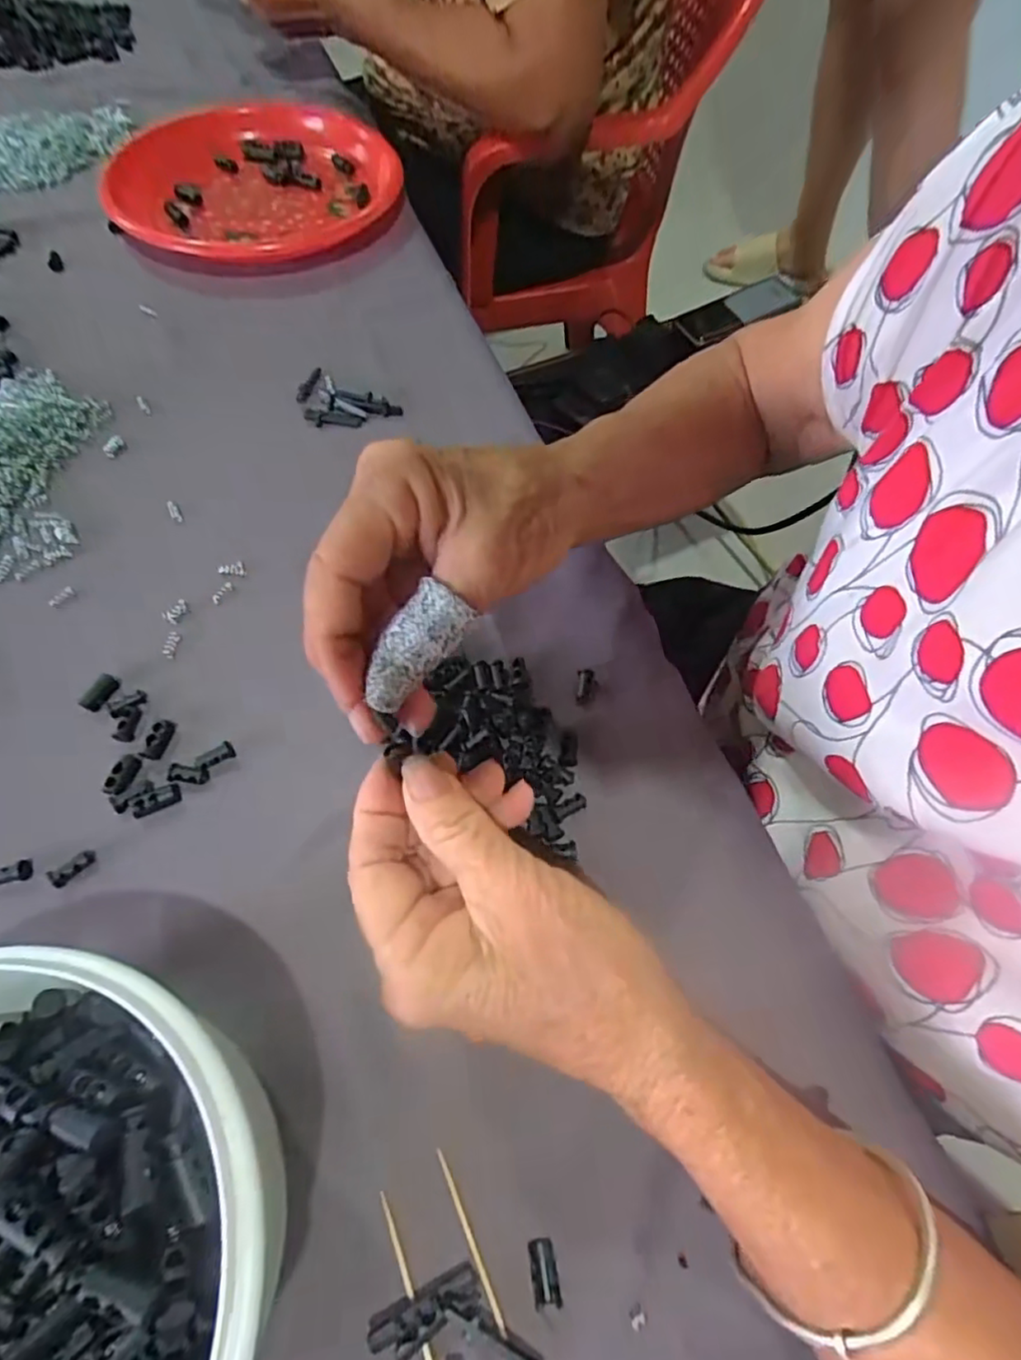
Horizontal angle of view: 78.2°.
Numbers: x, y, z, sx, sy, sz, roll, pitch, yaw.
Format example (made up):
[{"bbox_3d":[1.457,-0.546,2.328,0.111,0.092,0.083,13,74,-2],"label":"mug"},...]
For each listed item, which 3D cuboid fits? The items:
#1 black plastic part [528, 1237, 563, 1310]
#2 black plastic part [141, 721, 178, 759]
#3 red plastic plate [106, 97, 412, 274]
[{"bbox_3d":[0.011,0.197,0.209,0.009,0.004,0.017,-5,62,-7],"label":"black plastic part"},{"bbox_3d":[-0.164,0.027,0.292,0.009,0.006,0.019,11,61,2],"label":"black plastic part"},{"bbox_3d":[-0.209,-0.410,0.520,0.231,0.034,0.209,-21,65,-14],"label":"red plastic plate"}]

